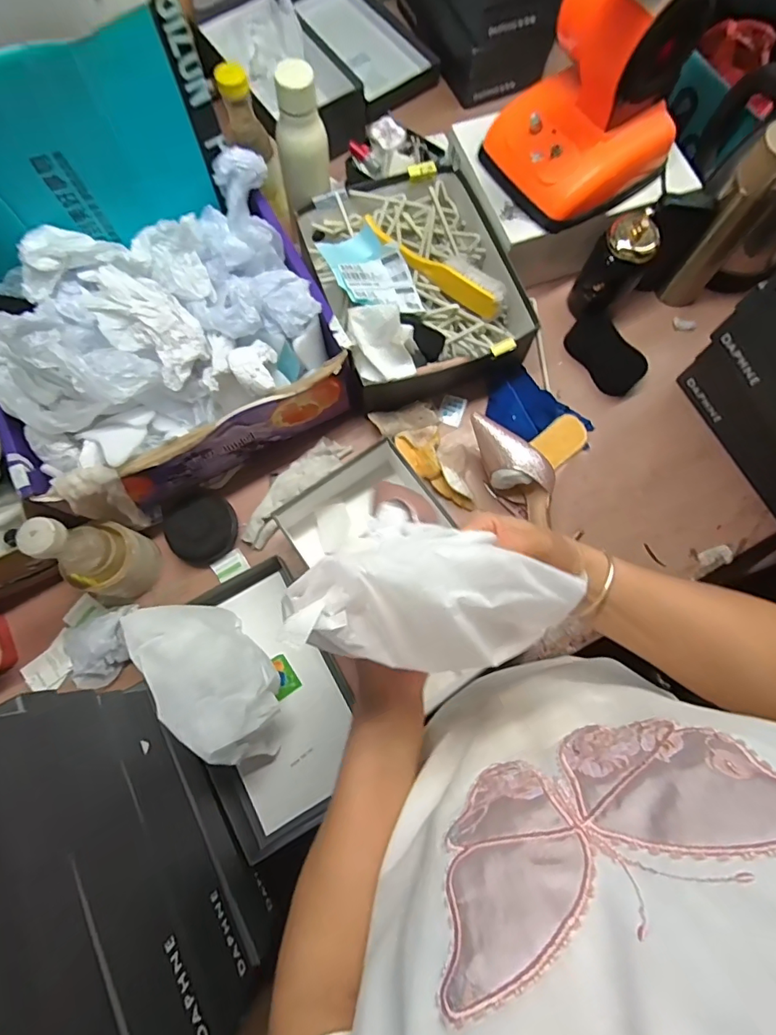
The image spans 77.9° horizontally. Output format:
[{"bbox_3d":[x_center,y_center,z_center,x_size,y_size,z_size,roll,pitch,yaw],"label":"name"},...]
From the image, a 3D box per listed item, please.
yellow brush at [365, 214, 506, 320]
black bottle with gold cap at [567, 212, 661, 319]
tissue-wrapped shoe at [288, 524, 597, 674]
[{"bbox_3d":[0.071,-0.355,0.679,0.213,0.040,0.046,33,78,7],"label":"yellow brush"},{"bbox_3d":[0.311,-0.343,0.673,0.075,0.143,0.064,31,78,7],"label":"black bottle with gold cap"},{"bbox_3d":[0.026,0.050,0.302,0.168,0.051,0.086,10,76,2],"label":"tissue-wrapped shoe"}]

